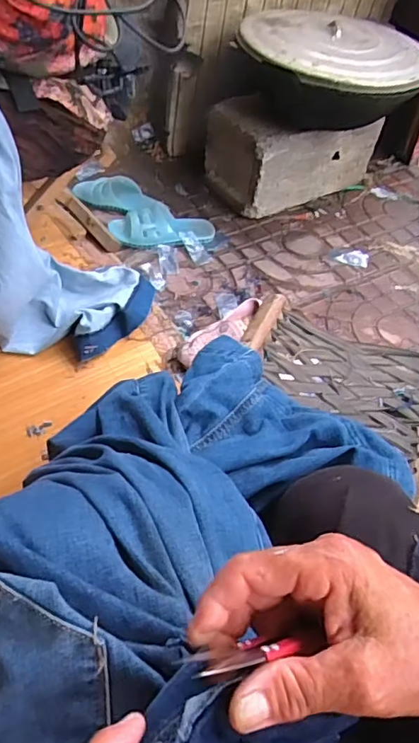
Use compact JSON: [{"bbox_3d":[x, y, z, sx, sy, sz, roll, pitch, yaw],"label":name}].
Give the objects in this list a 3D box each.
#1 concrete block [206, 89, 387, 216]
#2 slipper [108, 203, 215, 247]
[{"bbox_3d":[0.196,-0.529,1.294,0.370,0.207,0.191,-23,57,-23],"label":"concrete block"},{"bbox_3d":[-0.098,-0.309,1.169,0.223,0.053,0.089,-7,52,-12],"label":"slipper"}]

